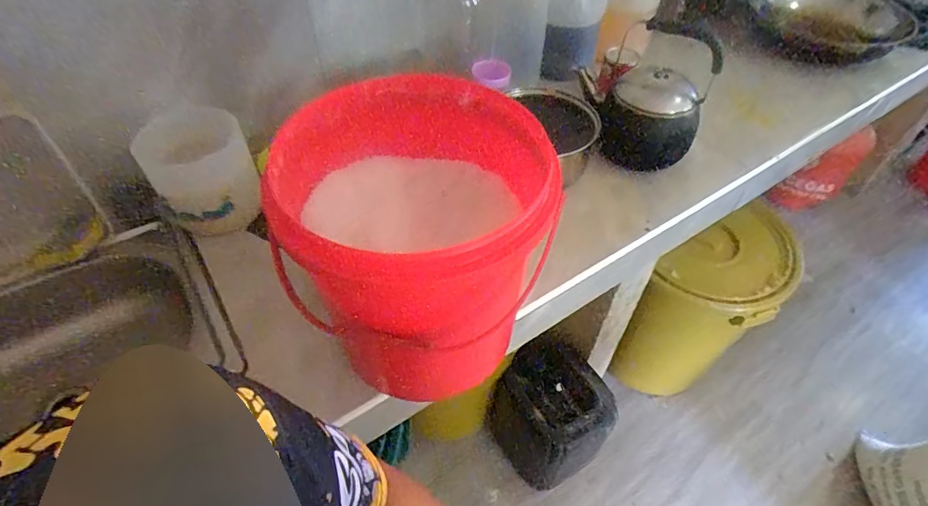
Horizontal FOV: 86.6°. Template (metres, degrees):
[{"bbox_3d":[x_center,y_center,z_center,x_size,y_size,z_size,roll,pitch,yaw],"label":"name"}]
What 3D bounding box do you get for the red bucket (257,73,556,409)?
[{"bbox_3d":[-0.057,-0.005,0.570,0.281,0.277,0.265,0,50,0],"label":"red bucket"}]

